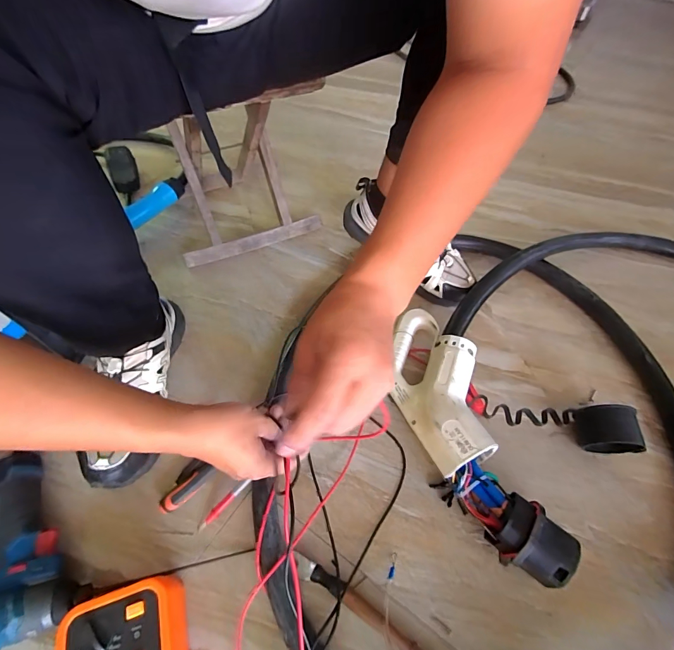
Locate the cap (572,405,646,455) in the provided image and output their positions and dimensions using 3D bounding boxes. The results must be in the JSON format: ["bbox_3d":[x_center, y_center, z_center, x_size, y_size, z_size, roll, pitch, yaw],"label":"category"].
[{"bbox_3d":[0.368,0.144,0.490,0.071,0.067,0.064,0,57,-3],"label":"cap"}]

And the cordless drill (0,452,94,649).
[{"bbox_3d":[-0.361,0.245,0.394,0.112,0.062,0.194,-29,63,-20],"label":"cordless drill"}]

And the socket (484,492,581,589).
[{"bbox_3d":[0.221,0.248,0.411,0.078,0.071,0.067,28,60,14],"label":"socket"}]

